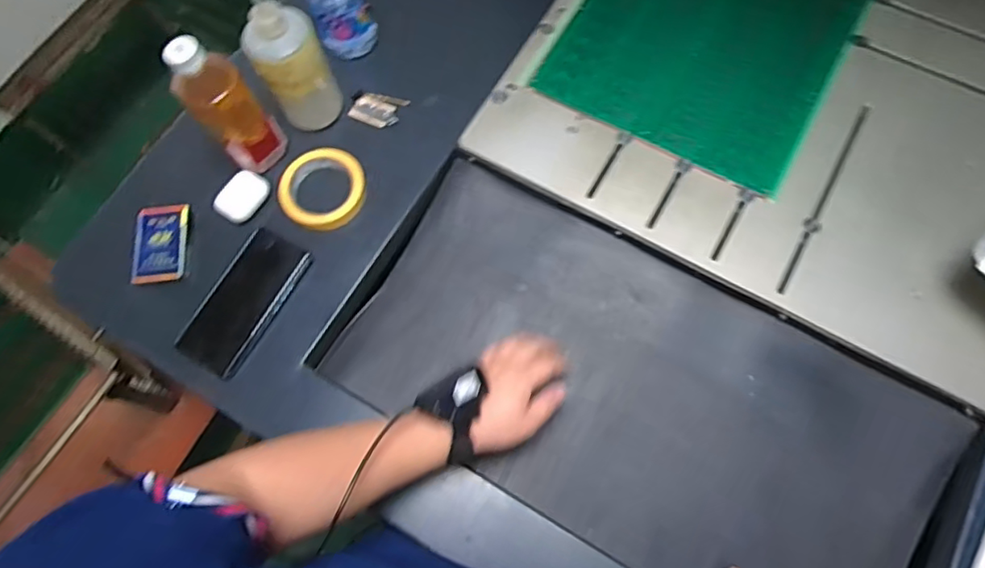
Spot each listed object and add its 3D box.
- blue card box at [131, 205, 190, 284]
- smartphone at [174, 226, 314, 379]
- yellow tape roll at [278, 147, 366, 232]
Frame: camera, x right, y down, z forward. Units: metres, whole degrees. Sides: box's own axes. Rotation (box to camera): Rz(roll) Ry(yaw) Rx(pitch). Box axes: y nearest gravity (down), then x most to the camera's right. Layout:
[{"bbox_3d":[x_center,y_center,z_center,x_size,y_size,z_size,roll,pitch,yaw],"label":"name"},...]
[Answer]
[{"bbox_3d":[-0.384,-0.048,0.680,0.057,0.013,0.091,-5,71,0],"label":"blue card box"},{"bbox_3d":[-0.281,0.019,0.666,0.079,0.015,0.163,29,75,11],"label":"smartphone"},{"bbox_3d":[-0.204,-0.116,0.705,0.099,0.020,0.100,-1,72,2],"label":"yellow tape roll"}]

